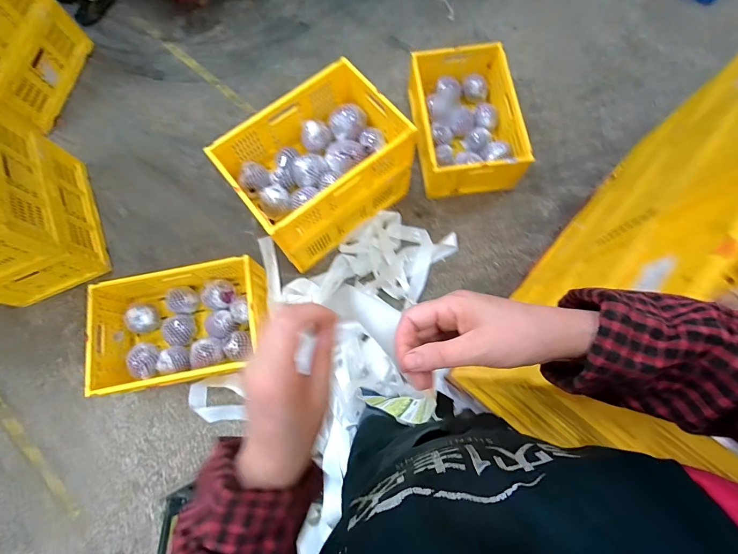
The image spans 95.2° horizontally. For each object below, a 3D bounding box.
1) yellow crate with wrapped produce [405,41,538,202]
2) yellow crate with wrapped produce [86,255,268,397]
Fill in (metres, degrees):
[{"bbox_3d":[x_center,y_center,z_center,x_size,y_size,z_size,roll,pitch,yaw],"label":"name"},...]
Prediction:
[{"bbox_3d":[0.415,-0.710,1.490,0.407,0.230,0.676,-6,75,0],"label":"yellow crate with wrapped produce"},{"bbox_3d":[-0.697,0.165,1.286,0.599,0.209,0.408,-11,75,-1],"label":"yellow crate with wrapped produce"}]

